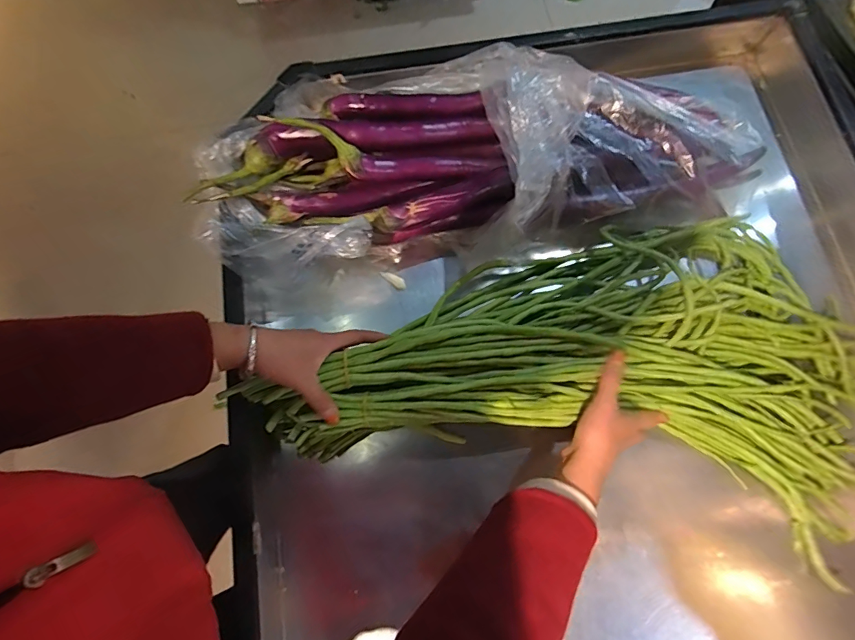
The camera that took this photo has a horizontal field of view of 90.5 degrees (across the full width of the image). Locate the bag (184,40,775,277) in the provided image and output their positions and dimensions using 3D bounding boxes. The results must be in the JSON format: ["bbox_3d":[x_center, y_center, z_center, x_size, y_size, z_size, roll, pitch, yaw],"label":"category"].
[{"bbox_3d":[0.067,-0.210,0.511,0.637,0.170,0.245,-8,75,-1],"label":"bag"}]

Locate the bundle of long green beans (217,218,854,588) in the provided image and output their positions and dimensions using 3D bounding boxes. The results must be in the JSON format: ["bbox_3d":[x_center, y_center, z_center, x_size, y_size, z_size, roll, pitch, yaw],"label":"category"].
[{"bbox_3d":[0.171,0.065,0.478,0.676,0.092,0.347,-2,75,-6],"label":"bundle of long green beans"}]

